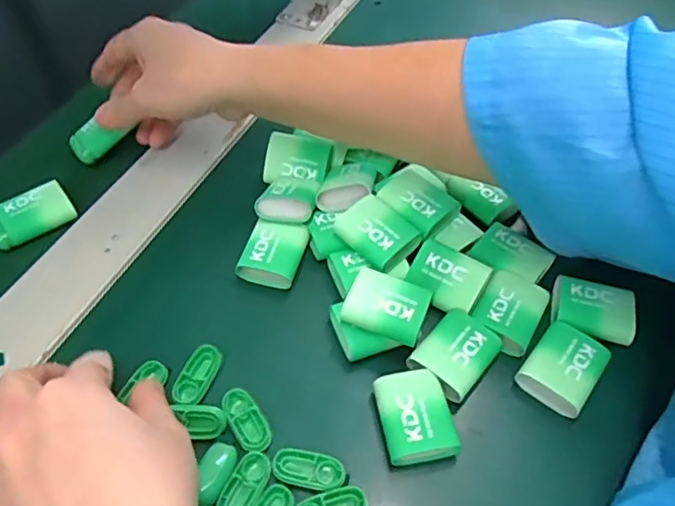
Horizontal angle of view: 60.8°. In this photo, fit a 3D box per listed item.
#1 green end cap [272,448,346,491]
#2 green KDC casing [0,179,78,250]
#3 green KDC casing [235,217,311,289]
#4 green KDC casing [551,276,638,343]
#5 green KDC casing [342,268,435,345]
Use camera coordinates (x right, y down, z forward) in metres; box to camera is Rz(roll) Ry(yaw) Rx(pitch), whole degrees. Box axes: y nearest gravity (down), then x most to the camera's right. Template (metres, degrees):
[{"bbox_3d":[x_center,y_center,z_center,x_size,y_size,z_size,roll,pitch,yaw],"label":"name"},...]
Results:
[{"bbox_3d":[-0.014,0.103,0.274,0.034,0.006,0.016,8,47,9],"label":"green end cap"},{"bbox_3d":[-0.199,-0.025,0.372,0.050,0.012,0.031,-28,51,-24],"label":"green KDC casing"},{"bbox_3d":[-0.038,0.001,0.350,0.035,0.020,0.039,12,47,13],"label":"green KDC casing"},{"bbox_3d":[0.146,0.032,0.327,0.044,0.011,0.034,12,47,12],"label":"green KDC casing"},{"bbox_3d":[0.027,0.027,0.306,0.041,0.010,0.034,21,62,9],"label":"green KDC casing"}]

